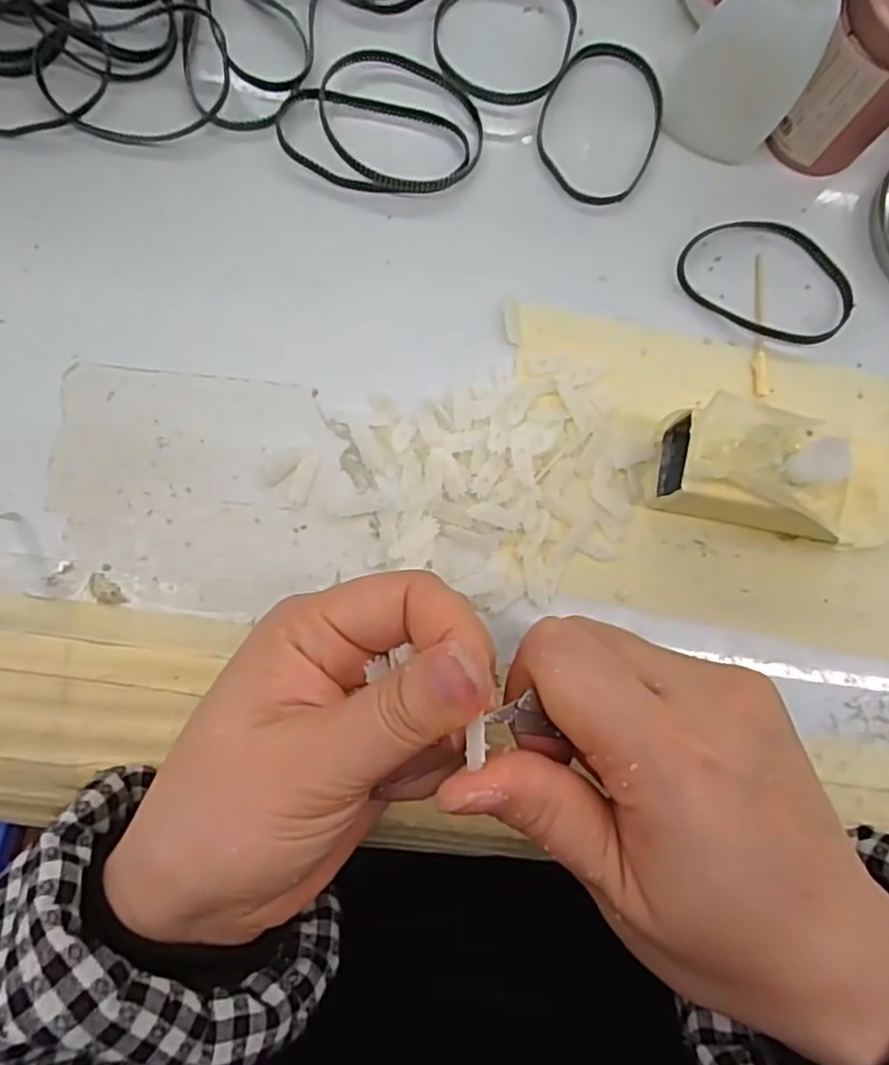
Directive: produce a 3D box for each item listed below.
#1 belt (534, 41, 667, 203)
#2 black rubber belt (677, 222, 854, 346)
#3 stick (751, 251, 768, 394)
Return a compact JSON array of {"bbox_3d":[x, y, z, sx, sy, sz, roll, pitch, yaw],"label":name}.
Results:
[{"bbox_3d":[0.064,-0.165,0.274,0.048,0.005,0.066,29,82,-1],"label":"belt"},{"bbox_3d":[0.130,-0.102,0.273,0.071,0.007,0.047,29,80,2],"label":"black rubber belt"},{"bbox_3d":[0.125,-0.083,0.271,0.007,0.004,0.058,3,83,-4],"label":"stick"}]

